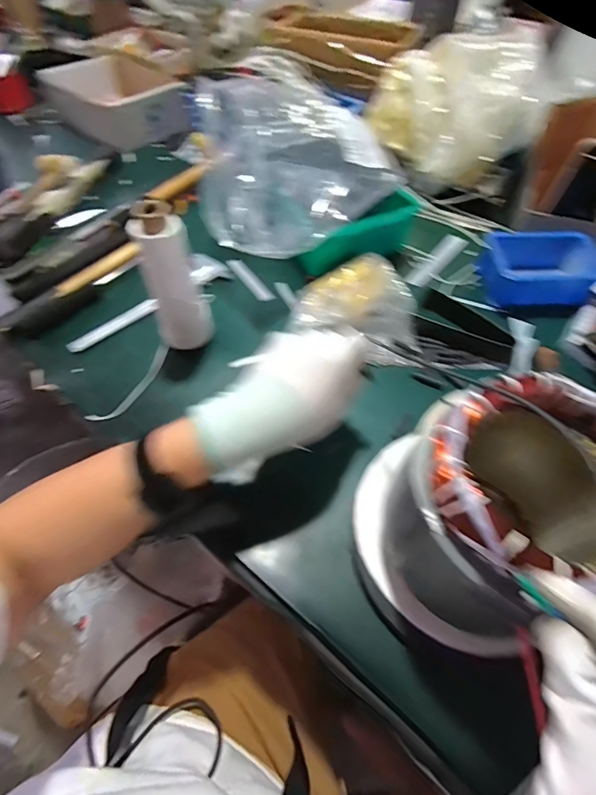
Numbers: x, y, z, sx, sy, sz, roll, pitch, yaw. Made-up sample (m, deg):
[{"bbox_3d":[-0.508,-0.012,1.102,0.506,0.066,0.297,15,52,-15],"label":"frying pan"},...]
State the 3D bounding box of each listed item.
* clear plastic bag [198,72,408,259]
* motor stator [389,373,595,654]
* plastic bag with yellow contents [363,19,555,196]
[{"bbox_3d":[-0.018,-0.302,0.532,0.241,0.138,0.216,-30,62,-18],"label":"clear plastic bag"},{"bbox_3d":[0.151,0.080,0.283,0.145,0.162,0.129,-41,67,-16],"label":"motor stator"},{"bbox_3d":[0.235,-0.445,0.622,0.235,0.162,0.160,3,63,5],"label":"plastic bag with yellow contents"}]

